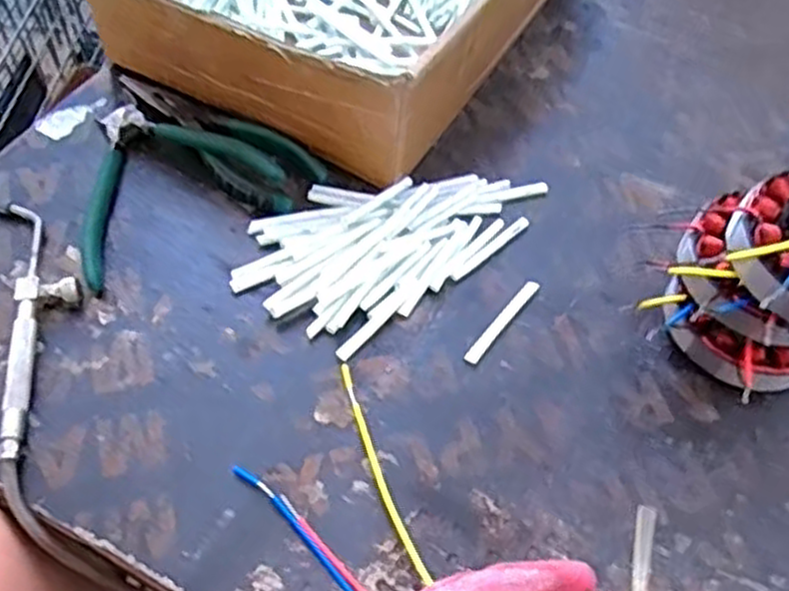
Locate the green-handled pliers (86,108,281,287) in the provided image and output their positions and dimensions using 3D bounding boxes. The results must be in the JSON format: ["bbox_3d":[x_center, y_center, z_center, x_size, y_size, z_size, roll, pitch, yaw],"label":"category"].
[{"bbox_3d":[-0.146,-0.079,0.465,0.119,0.034,0.118,-24,60,-19],"label":"green-handled pliers"}]

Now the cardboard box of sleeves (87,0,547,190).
[{"bbox_3d":[-0.020,-0.248,0.566,0.245,0.095,0.338,26,57,14],"label":"cardboard box of sleeves"}]

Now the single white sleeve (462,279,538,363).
[{"bbox_3d":[0.062,0.014,0.436,0.008,0.004,0.066,34,60,19],"label":"single white sleeve"}]

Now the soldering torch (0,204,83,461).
[{"bbox_3d":[-0.190,0.013,0.416,0.042,0.014,0.158,-8,56,-9],"label":"soldering torch"}]

